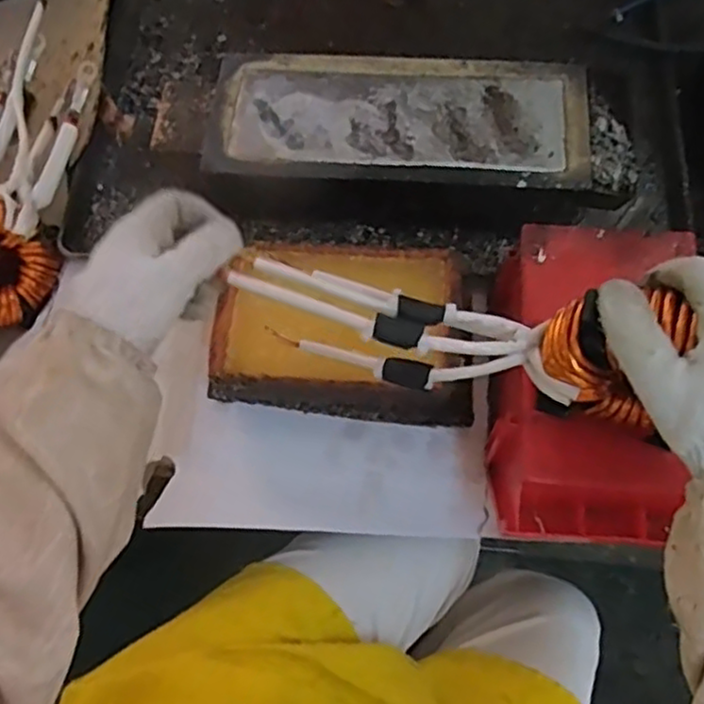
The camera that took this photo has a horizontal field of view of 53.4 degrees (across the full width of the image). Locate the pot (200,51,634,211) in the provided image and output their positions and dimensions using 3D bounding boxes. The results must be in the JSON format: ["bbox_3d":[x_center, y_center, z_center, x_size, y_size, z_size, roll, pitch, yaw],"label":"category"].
[{"bbox_3d":[0.058,-0.194,0.673,0.370,0.090,0.158,3,67,4],"label":"pot"}]

